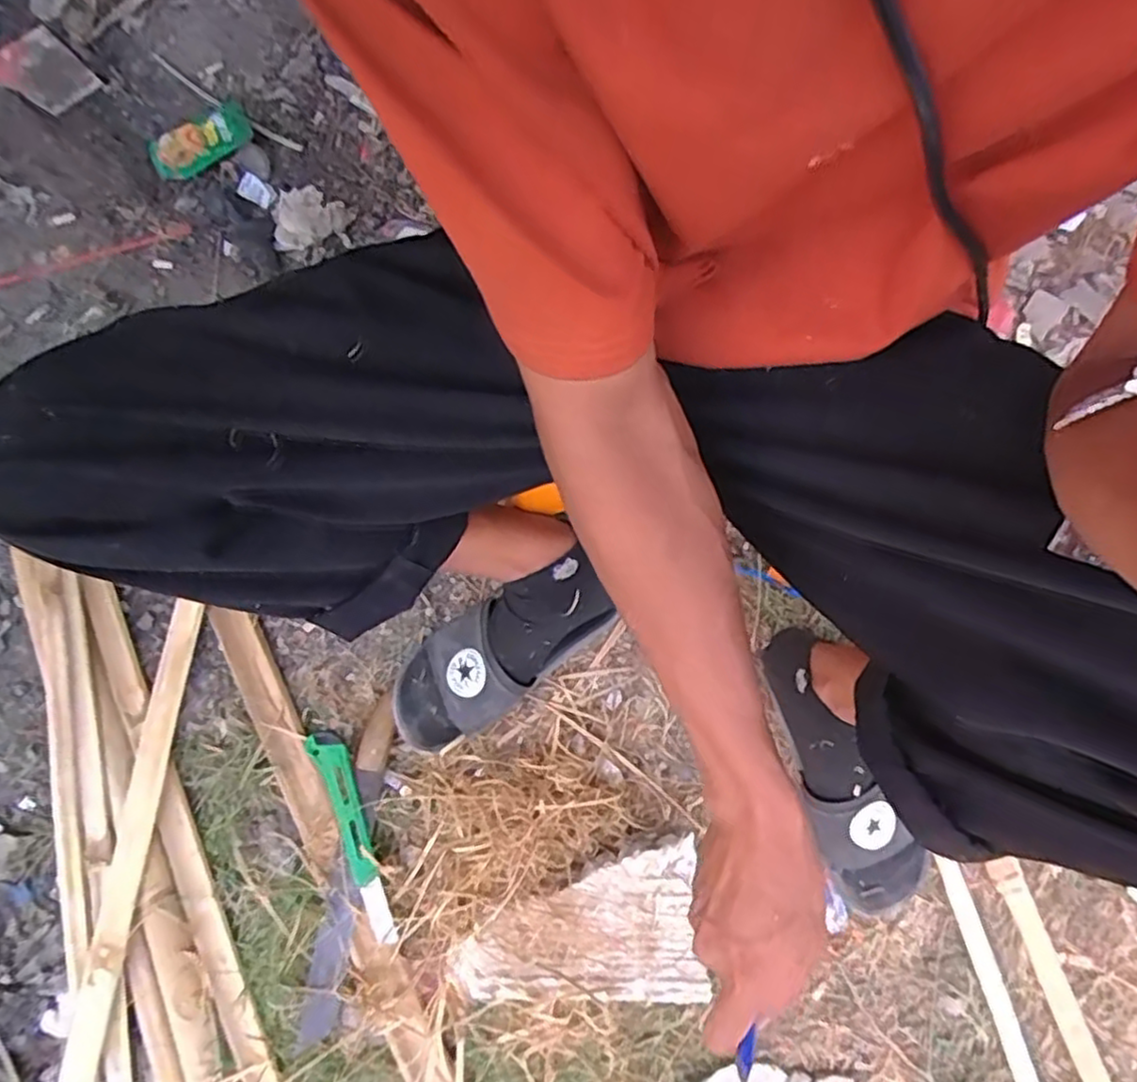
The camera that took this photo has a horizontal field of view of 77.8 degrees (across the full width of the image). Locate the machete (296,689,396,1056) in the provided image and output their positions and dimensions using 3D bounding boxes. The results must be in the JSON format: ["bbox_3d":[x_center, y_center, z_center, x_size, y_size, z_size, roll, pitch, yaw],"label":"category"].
[{"bbox_3d":[-0.202,0.300,0.648,0.033,0.021,0.301,8,75,4],"label":"machete"}]

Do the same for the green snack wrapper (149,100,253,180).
[{"bbox_3d":[-0.426,-0.464,0.815,0.117,0.014,0.066,-31,76,-7],"label":"green snack wrapper"}]

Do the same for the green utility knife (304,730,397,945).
[{"bbox_3d":[-0.197,0.270,0.648,0.029,0.029,0.194,-21,75,-4],"label":"green utility knife"}]

